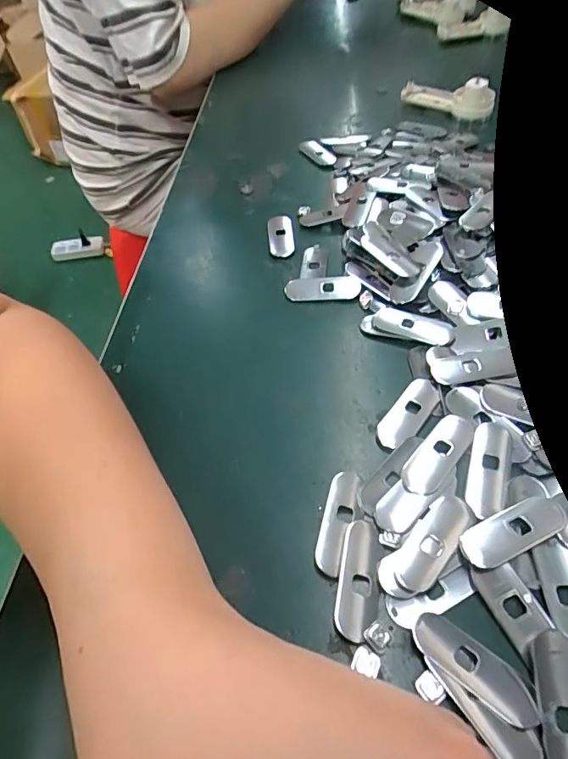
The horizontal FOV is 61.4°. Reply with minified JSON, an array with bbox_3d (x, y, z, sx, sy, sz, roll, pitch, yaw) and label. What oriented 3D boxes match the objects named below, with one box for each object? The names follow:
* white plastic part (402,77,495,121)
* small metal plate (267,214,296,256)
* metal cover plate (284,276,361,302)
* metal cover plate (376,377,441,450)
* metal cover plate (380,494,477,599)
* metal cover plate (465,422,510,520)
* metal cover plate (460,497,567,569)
[{"bbox_3d":[0.162,-0.281,0.470,0.089,0.030,0.026,29,60,26],"label":"white plastic part"},{"bbox_3d":[-0.002,-0.113,0.371,0.020,0.004,0.047,-4,50,1],"label":"small metal plate"},{"bbox_3d":[0.026,-0.063,0.331,0.051,0.004,0.023,-1,51,3],"label":"metal cover plate"},{"bbox_3d":[0.069,0.019,0.263,0.019,0.004,0.048,31,59,26],"label":"metal cover plate"},{"bbox_3d":[0.066,0.075,0.215,0.055,0.004,0.020,-36,57,-23],"label":"metal cover plate"},{"bbox_3d":[0.101,0.044,0.236,0.017,0.004,0.051,13,53,15],"label":"metal cover plate"},{"bbox_3d":[0.102,0.068,0.214,0.049,0.006,0.018,-20,52,-12],"label":"metal cover plate"}]

